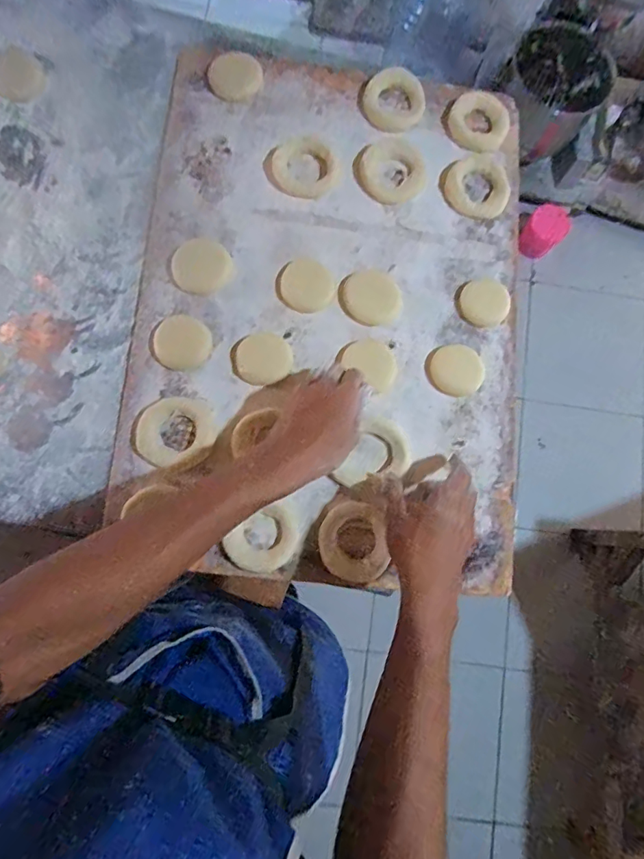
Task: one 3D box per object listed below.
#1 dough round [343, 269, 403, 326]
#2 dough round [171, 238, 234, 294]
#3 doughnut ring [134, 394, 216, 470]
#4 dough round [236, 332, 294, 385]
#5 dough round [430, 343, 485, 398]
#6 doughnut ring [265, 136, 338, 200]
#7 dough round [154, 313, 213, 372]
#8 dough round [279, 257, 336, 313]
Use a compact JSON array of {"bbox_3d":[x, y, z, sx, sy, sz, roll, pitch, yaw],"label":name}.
[{"bbox_3d":[0.056,-0.145,0.522,0.061,0.006,0.064,1,81,-4],"label":"dough round"},{"bbox_3d":[-0.132,-0.177,0.521,0.062,0.009,0.058,1,81,-4],"label":"dough round"},{"bbox_3d":[-0.152,0.003,0.495,0.081,0.008,0.077,29,80,1],"label":"doughnut ring"},{"bbox_3d":[-0.062,-0.075,0.510,0.057,0.017,0.054,1,81,-4],"label":"dough round"},{"bbox_3d":[0.146,-0.064,0.516,0.056,0.008,0.054,1,81,-4],"label":"dough round"},{"bbox_3d":[-0.023,-0.297,0.543,0.079,0.020,0.058,-2,81,-5],"label":"doughnut ring"},{"bbox_3d":[-0.147,-0.092,0.505,0.058,0.004,0.057,1,81,-4],"label":"dough round"},{"bbox_3d":[-0.016,-0.158,0.524,0.058,0.004,0.059,1,81,-4],"label":"dough round"}]

